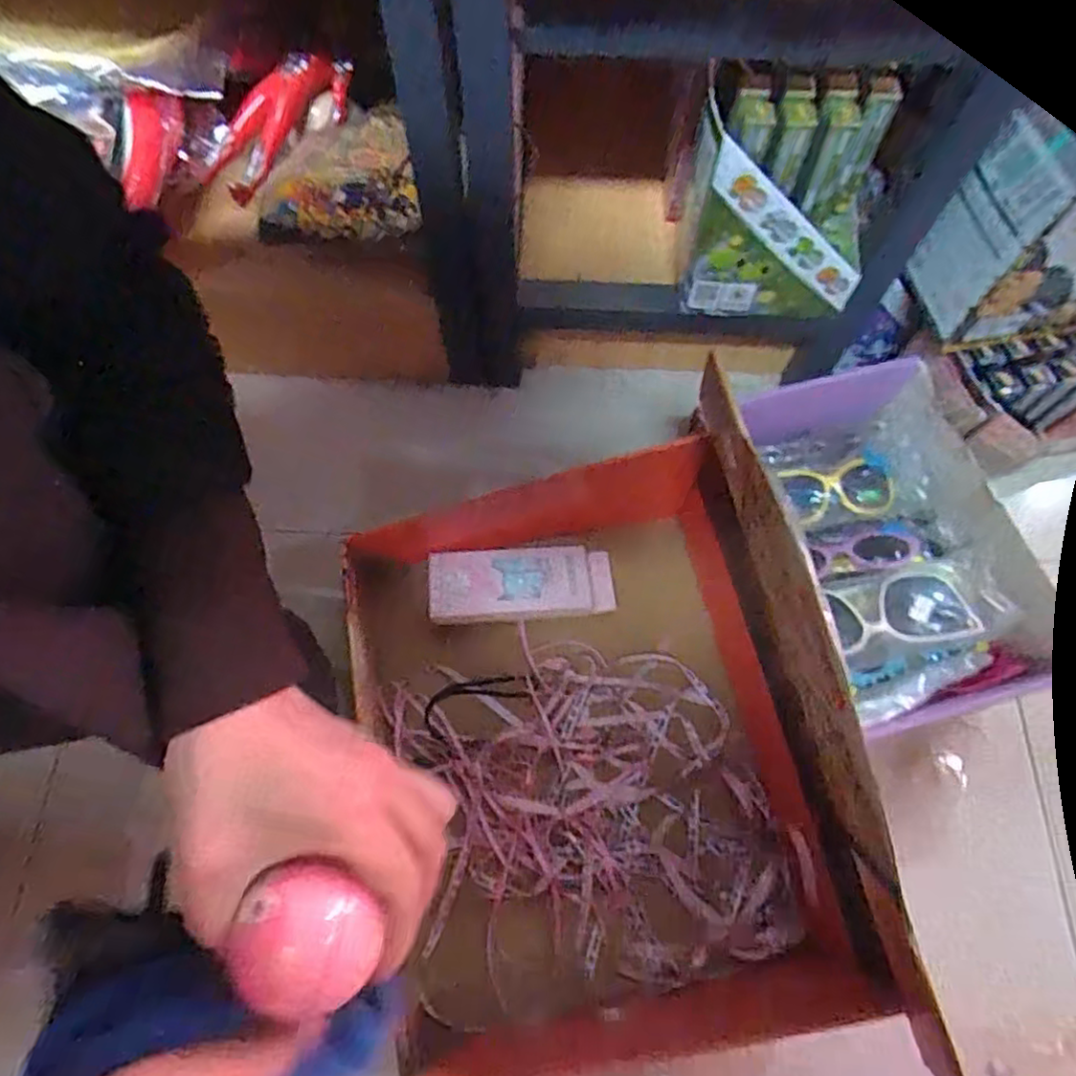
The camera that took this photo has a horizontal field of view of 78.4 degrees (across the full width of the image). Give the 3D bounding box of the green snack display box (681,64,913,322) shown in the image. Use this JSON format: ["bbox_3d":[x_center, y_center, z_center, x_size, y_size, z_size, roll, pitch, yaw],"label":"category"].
[{"bbox_3d":[0.177,-0.250,0.492,0.146,0.159,0.077,4,68,1],"label":"green snack display box"}]

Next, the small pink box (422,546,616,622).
[{"bbox_3d":[-0.015,0.041,0.576,0.156,0.022,0.062,-3,68,-2],"label":"small pink box"}]

